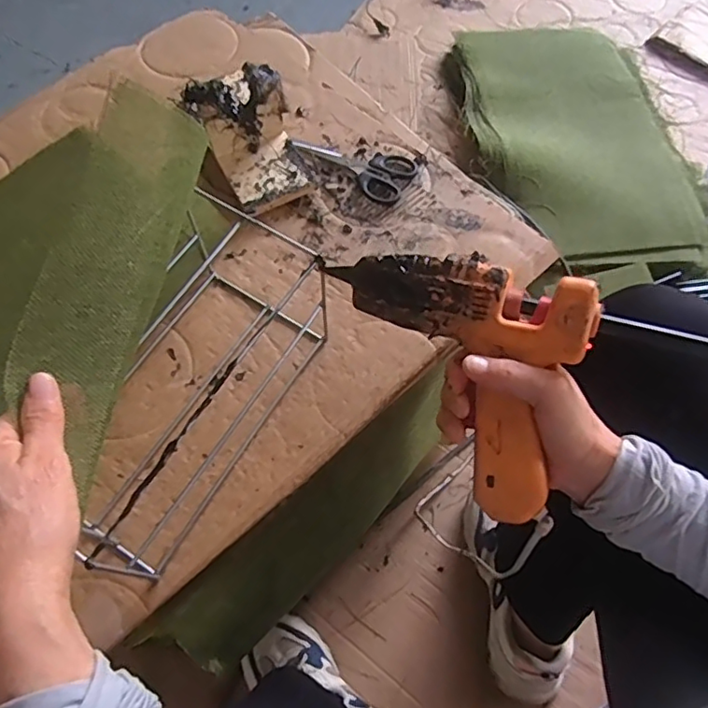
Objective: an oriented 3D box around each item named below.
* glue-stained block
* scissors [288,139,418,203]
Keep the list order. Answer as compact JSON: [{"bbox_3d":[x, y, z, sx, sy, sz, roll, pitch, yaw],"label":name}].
[{"bbox_3d":[-0.104,-0.211,0.584,0.095,0.099,0.093,-21,66,-8],"label":"glue-stained block"},{"bbox_3d":[-0.001,-0.211,0.629,0.131,0.010,0.069,26,68,13],"label":"scissors"}]

